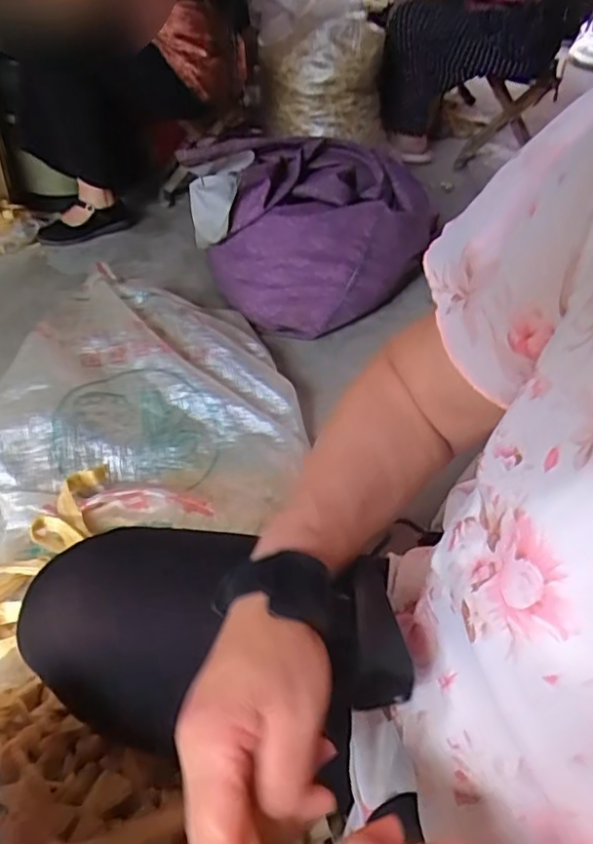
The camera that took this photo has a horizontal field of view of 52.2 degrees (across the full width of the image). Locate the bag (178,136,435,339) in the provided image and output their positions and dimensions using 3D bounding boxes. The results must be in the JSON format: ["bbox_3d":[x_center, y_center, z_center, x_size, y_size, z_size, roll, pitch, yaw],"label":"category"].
[{"bbox_3d":[0.062,-0.447,1.384,0.541,0.295,0.426,-14,45,-19],"label":"bag"}]

